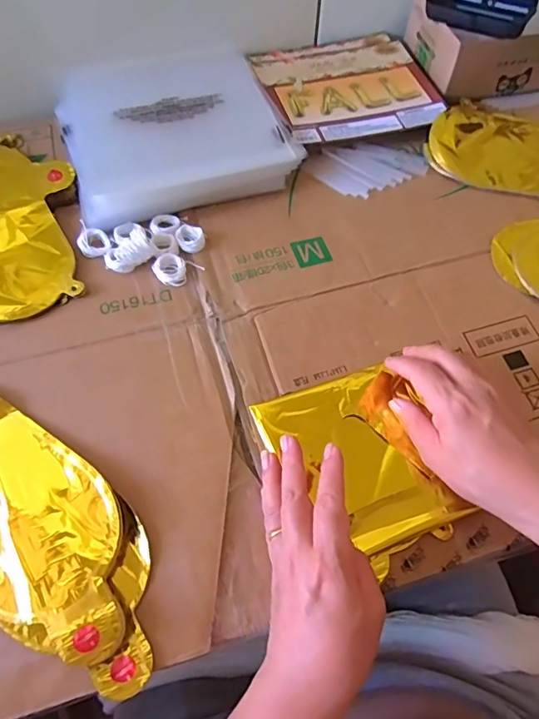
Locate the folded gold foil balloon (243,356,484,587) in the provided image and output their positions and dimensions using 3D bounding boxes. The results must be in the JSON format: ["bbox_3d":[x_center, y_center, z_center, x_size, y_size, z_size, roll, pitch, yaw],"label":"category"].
[{"bbox_3d":[0.070,0.077,0.372,0.122,0.014,0.140,-21,66,-11],"label":"folded gold foil balloon"}]

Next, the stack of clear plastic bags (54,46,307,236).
[{"bbox_3d":[-0.107,-0.262,0.526,0.222,0.026,0.243,-19,65,-11],"label":"stack of clear plastic bags"}]

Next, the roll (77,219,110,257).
[{"bbox_3d":[-0.167,-0.112,0.456,0.032,0.010,0.028,17,64,7],"label":"roll"}]

